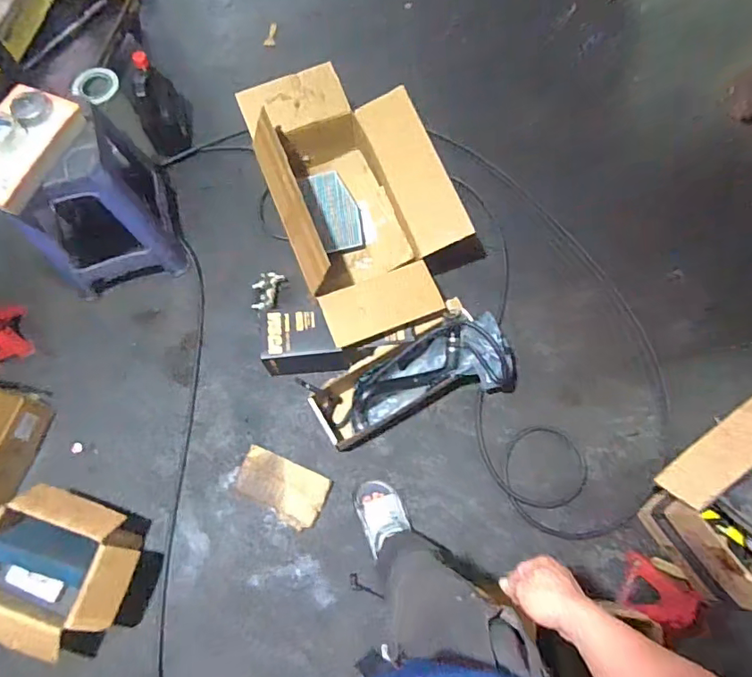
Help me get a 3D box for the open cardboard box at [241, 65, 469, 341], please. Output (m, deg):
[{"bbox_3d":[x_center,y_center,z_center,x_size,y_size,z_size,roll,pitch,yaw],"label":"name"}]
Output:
[{"bbox_3d":[-0.054,-0.447,1.543,0.478,0.253,0.852,-21,72,-6],"label":"open cardboard box"}]

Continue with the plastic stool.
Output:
[{"bbox_3d":[-0.848,-0.427,1.516,0.378,0.453,0.404,-18,72,-5],"label":"plastic stool"}]

